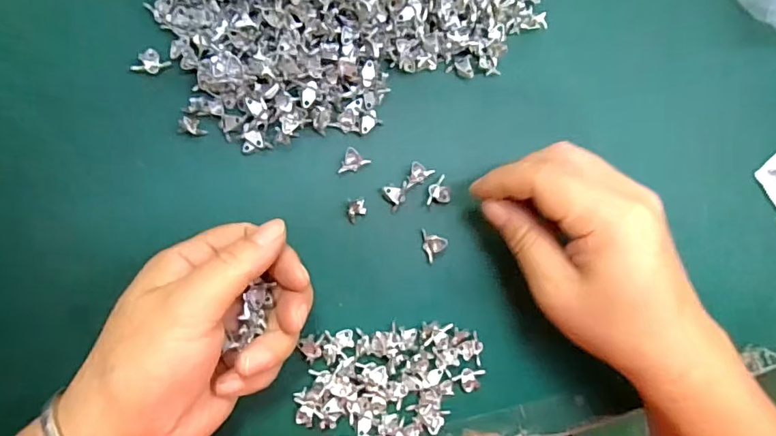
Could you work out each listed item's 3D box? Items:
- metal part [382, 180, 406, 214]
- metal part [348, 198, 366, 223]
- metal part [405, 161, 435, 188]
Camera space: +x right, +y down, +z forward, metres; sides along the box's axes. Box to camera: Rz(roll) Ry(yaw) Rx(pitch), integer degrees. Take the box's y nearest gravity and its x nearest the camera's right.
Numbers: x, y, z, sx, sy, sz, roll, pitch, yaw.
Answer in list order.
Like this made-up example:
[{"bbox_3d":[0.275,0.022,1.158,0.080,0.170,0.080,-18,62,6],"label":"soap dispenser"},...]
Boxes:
[{"bbox_3d":[0.005,-0.011,0.285,0.014,0.004,0.015,-15,91,-10],"label":"metal part"},{"bbox_3d":[-0.016,-0.004,0.279,0.011,0.010,0.011,0,88,-10],"label":"metal part"},{"bbox_3d":[0.016,-0.025,0.286,0.018,0.007,0.012,-40,95,-9],"label":"metal part"}]

